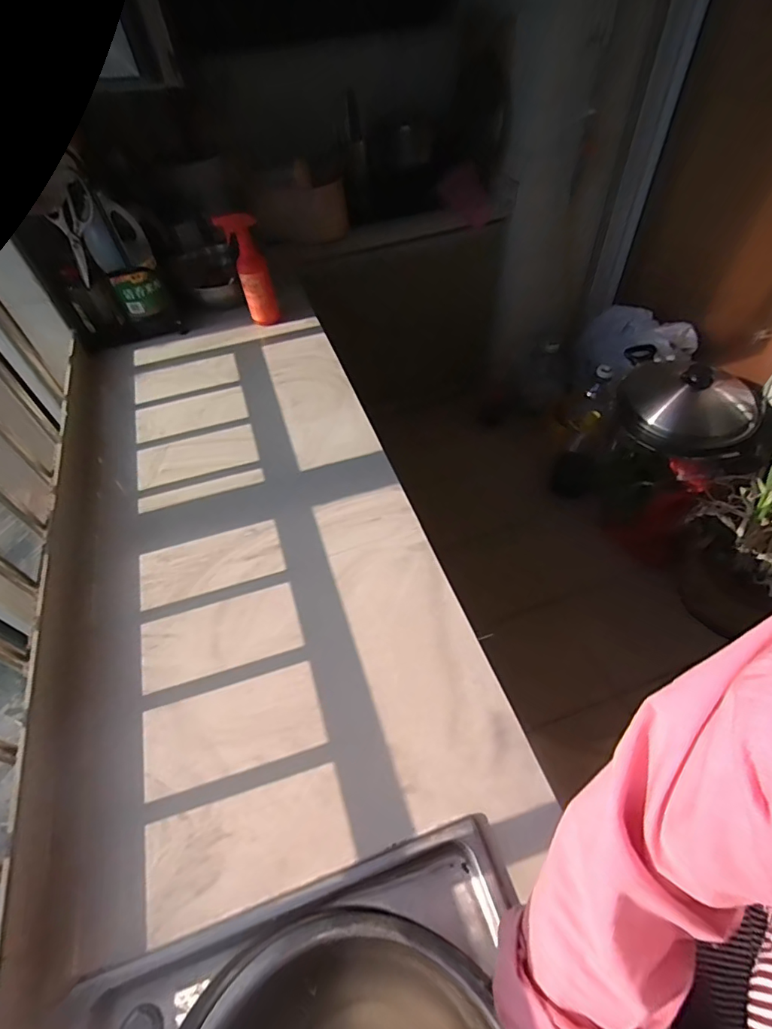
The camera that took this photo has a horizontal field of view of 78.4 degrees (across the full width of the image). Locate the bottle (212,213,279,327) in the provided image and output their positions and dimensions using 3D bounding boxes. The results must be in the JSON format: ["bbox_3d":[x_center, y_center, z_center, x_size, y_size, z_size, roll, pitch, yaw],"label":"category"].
[{"bbox_3d":[-0.299,-0.534,1.051,0.084,0.226,0.061,-19,53,-10],"label":"bottle"}]

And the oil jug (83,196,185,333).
[{"bbox_3d":[-0.566,-0.541,1.059,0.121,0.267,0.094,-23,54,-13],"label":"oil jug"}]

